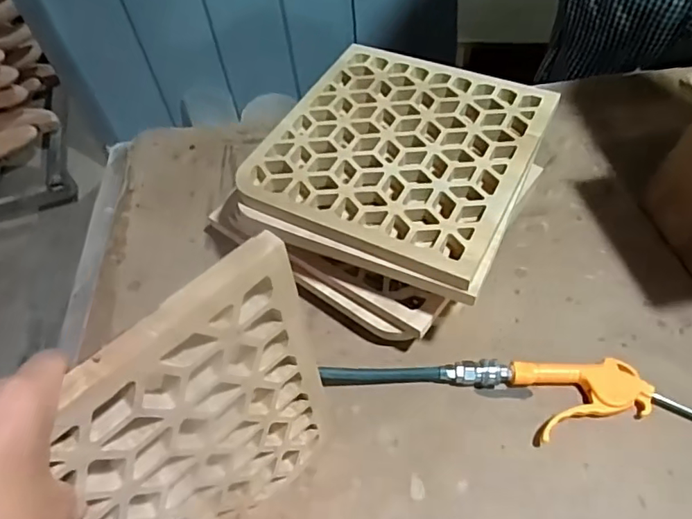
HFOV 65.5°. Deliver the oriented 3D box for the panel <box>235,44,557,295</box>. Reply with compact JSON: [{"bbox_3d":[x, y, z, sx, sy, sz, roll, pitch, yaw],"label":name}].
[{"bbox_3d":[0.064,-0.133,0.613,0.283,0.023,0.298,23,57,20],"label":"panel"}]

